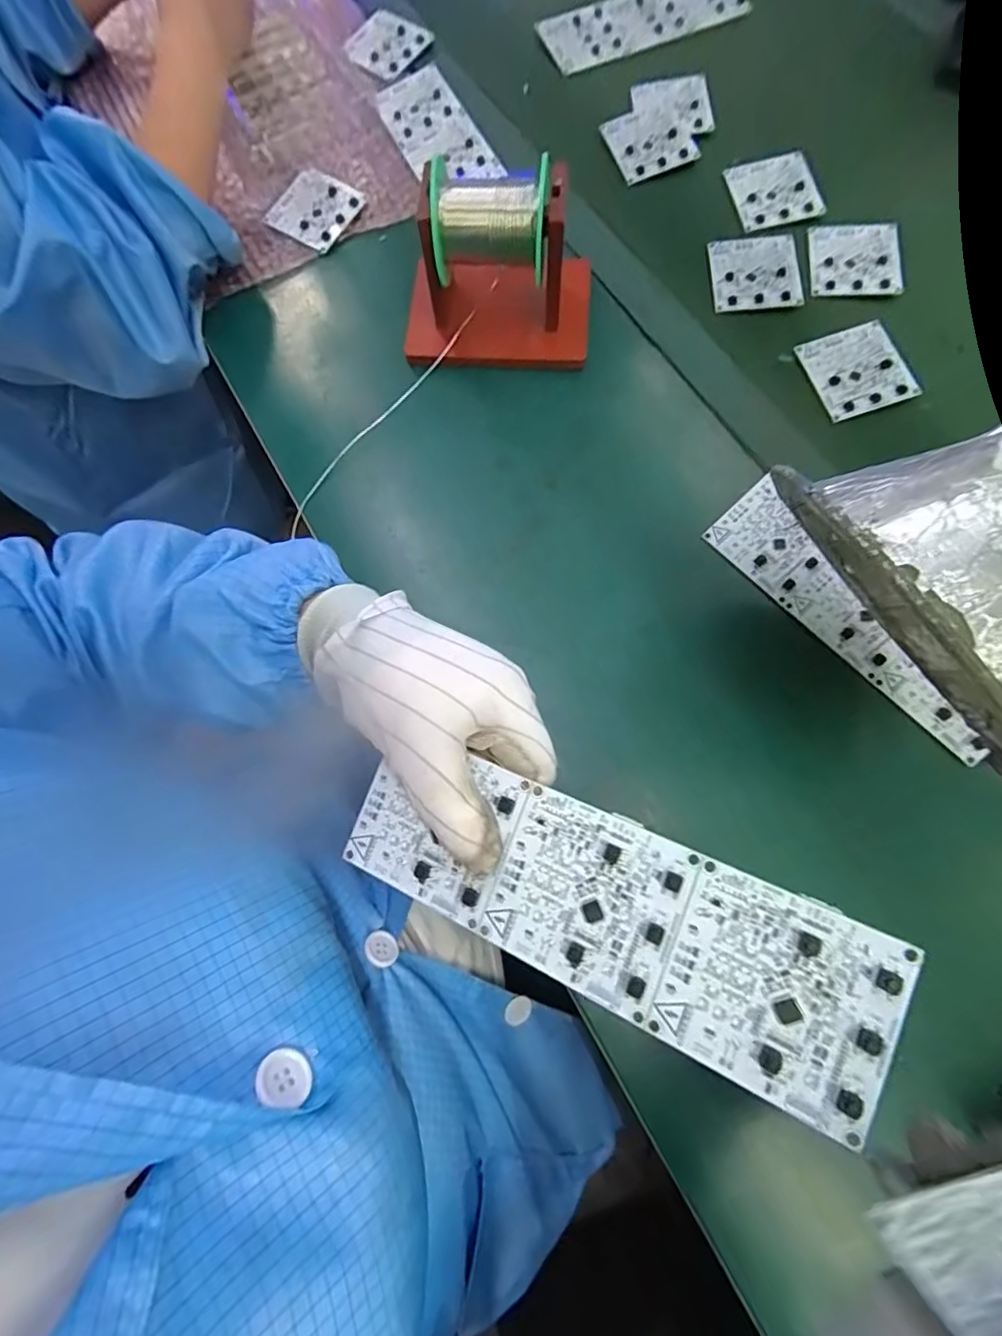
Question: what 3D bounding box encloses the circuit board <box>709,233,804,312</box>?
[{"bbox_3d":[0.208,-0.325,0.430,0.067,0.010,0.073,-1,74,2],"label":"circuit board"}]

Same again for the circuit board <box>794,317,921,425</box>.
[{"bbox_3d":[0.272,-0.227,0.400,0.068,0.005,0.073,-16,74,-3],"label":"circuit board"}]

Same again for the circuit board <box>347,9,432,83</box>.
[{"bbox_3d":[-0.113,-0.607,0.508,0.064,0.008,0.068,34,78,10],"label":"circuit board"}]

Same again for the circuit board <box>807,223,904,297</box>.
[{"bbox_3d":[0.290,-0.336,0.432,0.069,0.005,0.074,1,76,7],"label":"circuit board"}]

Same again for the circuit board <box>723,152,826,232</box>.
[{"bbox_3d":[0.235,-0.415,0.453,0.067,0.008,0.071,-16,74,-3],"label":"circuit board"}]

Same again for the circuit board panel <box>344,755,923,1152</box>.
[{"bbox_3d":[0.034,0.090,0.206,0.207,0.004,0.066,20,85,20],"label":"circuit board panel"}]

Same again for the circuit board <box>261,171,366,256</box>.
[{"bbox_3d":[-0.163,-0.400,0.458,0.070,0.010,0.065,30,77,10],"label":"circuit board"}]

